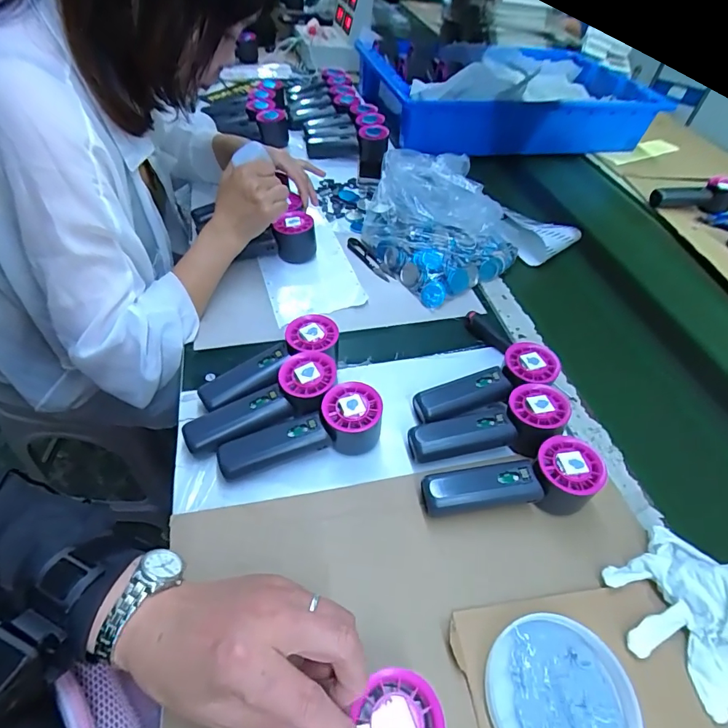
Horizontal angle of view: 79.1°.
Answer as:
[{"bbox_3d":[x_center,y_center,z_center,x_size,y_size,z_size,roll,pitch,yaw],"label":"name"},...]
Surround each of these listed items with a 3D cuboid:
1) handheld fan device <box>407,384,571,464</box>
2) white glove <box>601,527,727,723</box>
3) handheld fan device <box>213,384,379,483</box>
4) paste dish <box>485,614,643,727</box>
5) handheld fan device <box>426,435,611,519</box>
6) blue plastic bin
[{"bbox_3d":[0.124,0.065,0.442,0.156,0.046,0.057,-15,50,-1],"label":"handheld fan device"},{"bbox_3d":[0.254,0.189,0.343,0.108,0.044,0.103,3,48,-4],"label":"white glove"},{"bbox_3d":[-0.059,0.063,0.419,0.152,0.054,0.048,-11,50,-15],"label":"handheld fan device"},{"bbox_3d":[0.134,0.228,0.299,0.093,0.023,0.093,3,48,-4],"label":"paste dish"},{"bbox_3d":[0.131,0.103,0.399,0.155,0.052,0.055,1,48,-5],"label":"handheld fan device"},{"bbox_3d":[0.330,-0.635,0.998,0.609,0.150,0.430,-10,50,-15],"label":"blue plastic bin"}]

